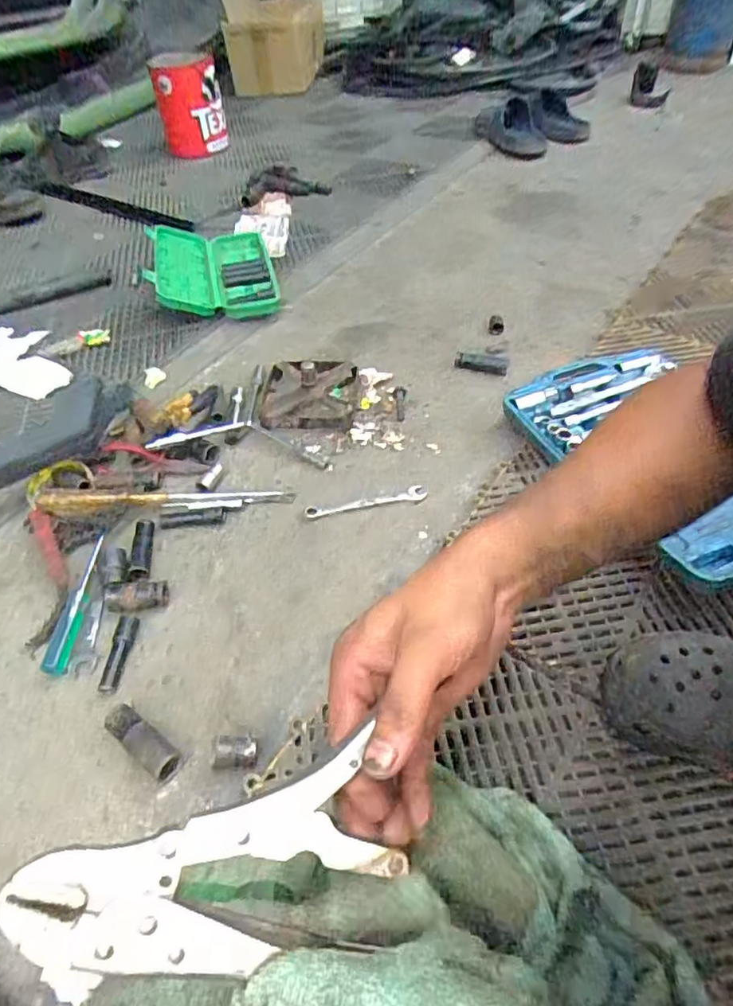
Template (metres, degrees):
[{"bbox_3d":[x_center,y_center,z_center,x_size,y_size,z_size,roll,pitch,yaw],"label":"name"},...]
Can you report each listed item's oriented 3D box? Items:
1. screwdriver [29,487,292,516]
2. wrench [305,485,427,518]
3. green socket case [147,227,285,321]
[{"bbox_3d":[-0.240,-0.009,0.712,0.295,0.027,0.035,-5,47,-3],"label":"screwdriver"},{"bbox_3d":[0.000,-0.004,0.719,0.144,0.005,0.022,-8,47,-6],"label":"wrench"},{"bbox_3d":[-0.279,-0.430,1.073,0.214,0.058,0.295,-12,48,-7],"label":"green socket case"}]

